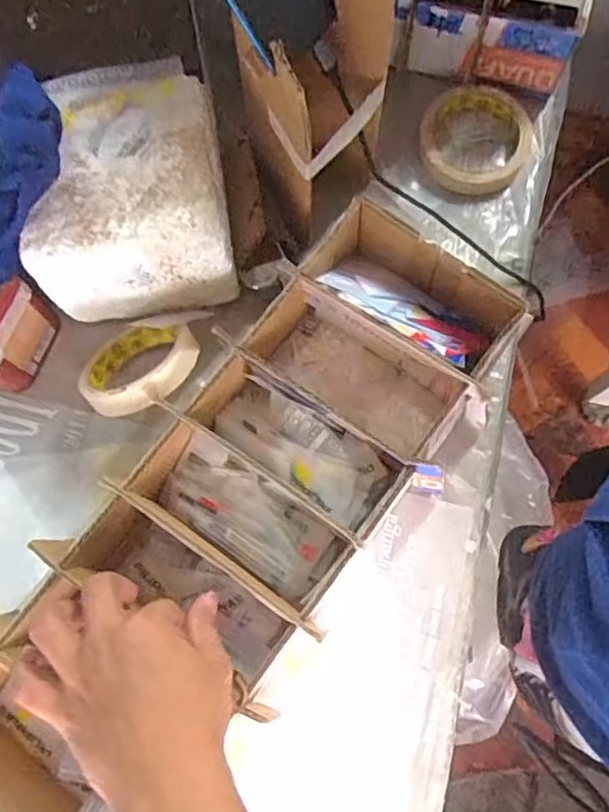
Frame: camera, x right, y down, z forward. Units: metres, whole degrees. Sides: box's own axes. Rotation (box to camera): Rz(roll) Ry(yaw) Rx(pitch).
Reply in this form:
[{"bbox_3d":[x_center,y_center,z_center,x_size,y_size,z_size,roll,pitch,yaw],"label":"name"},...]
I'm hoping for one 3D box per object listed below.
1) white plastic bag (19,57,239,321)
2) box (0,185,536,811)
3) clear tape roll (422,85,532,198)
[{"bbox_3d":[-0.128,-0.157,0.506,0.143,0.122,0.148,-8,75,-1],"label":"white plastic bag"},{"bbox_3d":[-0.087,0.129,0.450,0.178,0.082,0.617,36,77,10],"label":"box"},{"bbox_3d":[0.149,-0.228,0.559,0.094,0.021,0.091,0,75,2],"label":"clear tape roll"}]

